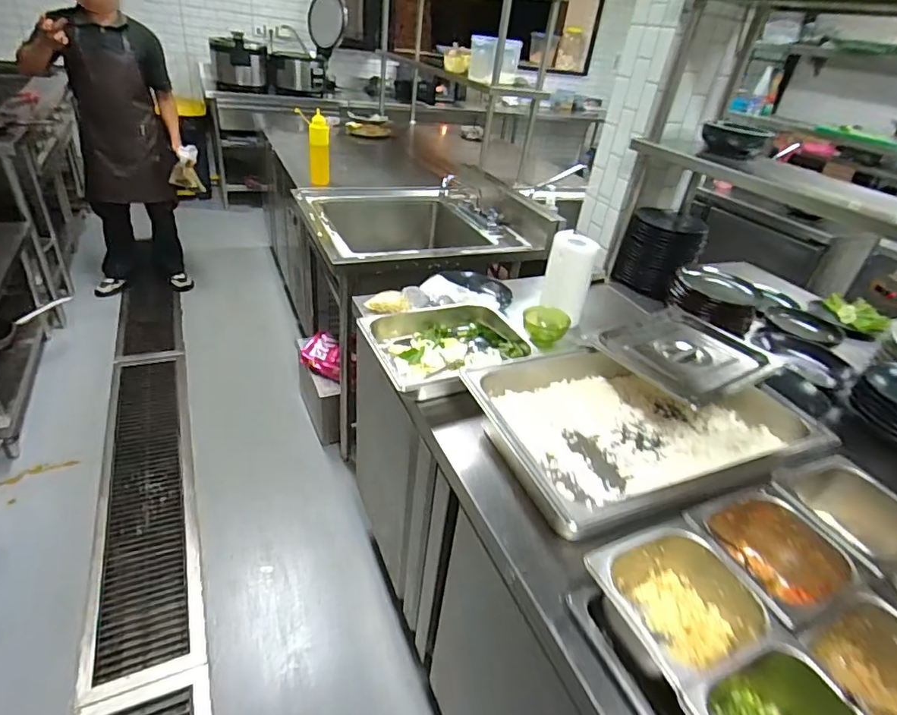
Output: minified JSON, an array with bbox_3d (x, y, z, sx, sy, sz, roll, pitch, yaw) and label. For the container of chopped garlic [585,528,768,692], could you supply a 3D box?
[{"bbox_3d":[0.263,0.302,0.592,0.171,0.096,0.156,-7,37,-22],"label":"container of chopped garlic"}]

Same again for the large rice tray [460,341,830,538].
[{"bbox_3d":[0.322,0.118,0.885,0.538,0.103,0.382,-8,37,-23],"label":"large rice tray"}]

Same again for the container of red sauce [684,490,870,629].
[{"bbox_3d":[0.417,0.273,0.660,0.160,0.103,0.167,-7,36,-22],"label":"container of red sauce"}]

